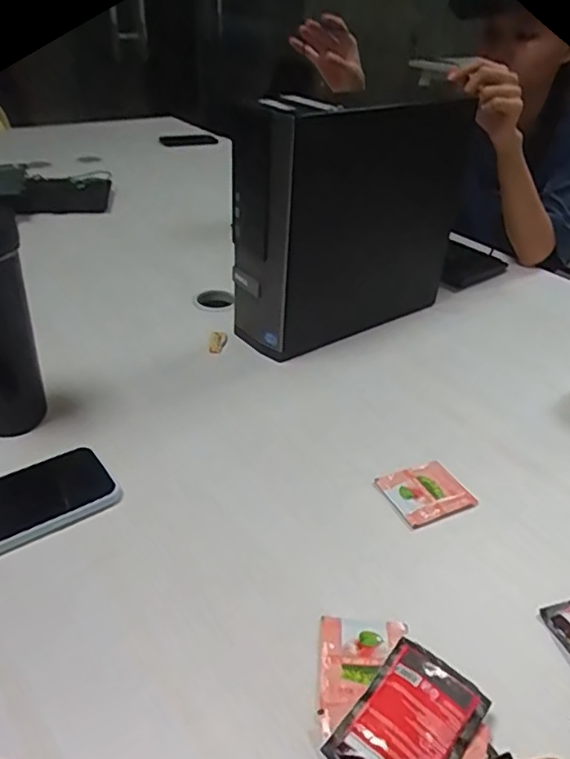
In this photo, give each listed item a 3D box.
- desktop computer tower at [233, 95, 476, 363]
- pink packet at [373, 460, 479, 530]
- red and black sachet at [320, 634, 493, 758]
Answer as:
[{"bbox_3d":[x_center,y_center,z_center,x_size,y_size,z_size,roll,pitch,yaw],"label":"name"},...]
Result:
[{"bbox_3d":[0.081,-0.201,0.721,0.304,0.277,0.086,-20,41,-30],"label":"desktop computer tower"},{"bbox_3d":[0.133,0.106,0.558,0.076,0.004,0.064,-15,40,-21],"label":"pink packet"},{"bbox_3d":[0.080,0.219,0.371,0.066,0.007,0.100,29,48,30],"label":"red and black sachet"}]

